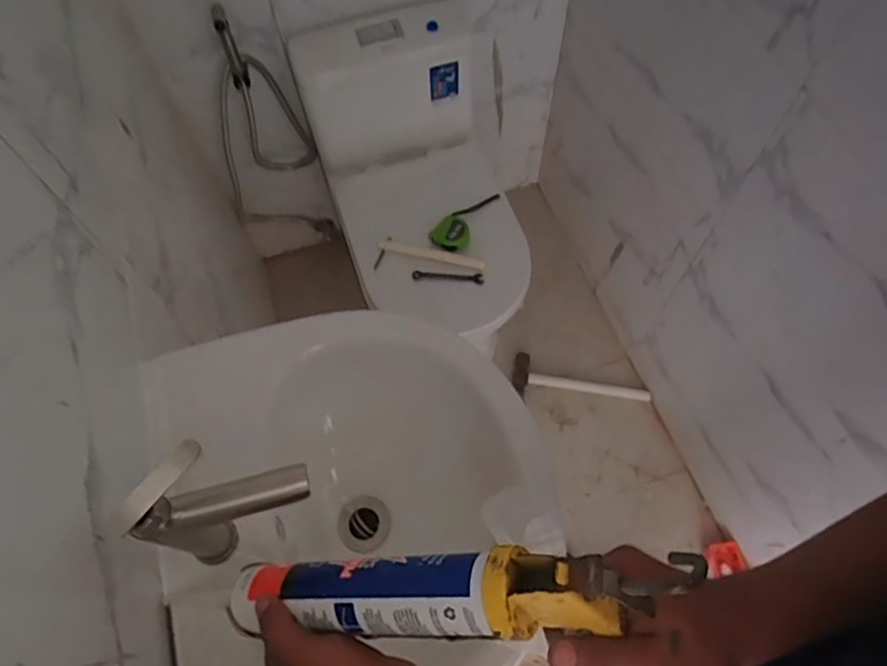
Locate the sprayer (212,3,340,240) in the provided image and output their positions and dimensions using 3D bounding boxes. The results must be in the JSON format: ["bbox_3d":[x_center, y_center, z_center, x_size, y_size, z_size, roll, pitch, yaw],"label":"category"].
[{"bbox_3d":[-0.414,-0.429,1.402,0.228,0.685,0.058,-16,64,-11],"label":"sprayer"}]

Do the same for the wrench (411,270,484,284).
[{"bbox_3d":[0.007,-0.109,1.155,0.136,0.010,0.018,3,62,-1],"label":"wrench"}]

